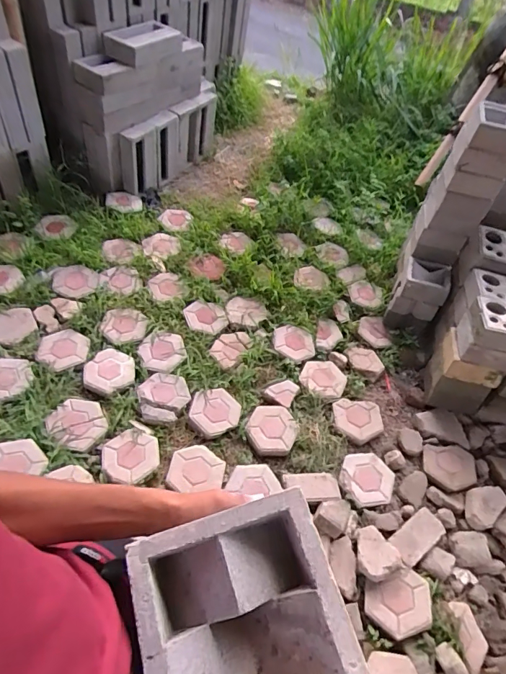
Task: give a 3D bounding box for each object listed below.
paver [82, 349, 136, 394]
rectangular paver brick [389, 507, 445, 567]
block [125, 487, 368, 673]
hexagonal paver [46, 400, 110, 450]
[{"bbox_3d":[-0.595,0.140,1.741,0.201,0.033,0.184,-26,60,-27],"label":"paver"},{"bbox_3d":[0.591,0.721,1.519,0.221,0.046,0.112,-27,61,-26],"label":"rectangular paver brick"},{"bbox_3d":[-0.013,0.290,0.435,0.194,0.076,0.190,-13,56,-14],"label":"block"},{"bbox_3d":[-0.658,0.321,1.587,0.203,0.032,0.191,30,53,15],"label":"hexagonal paver"}]

